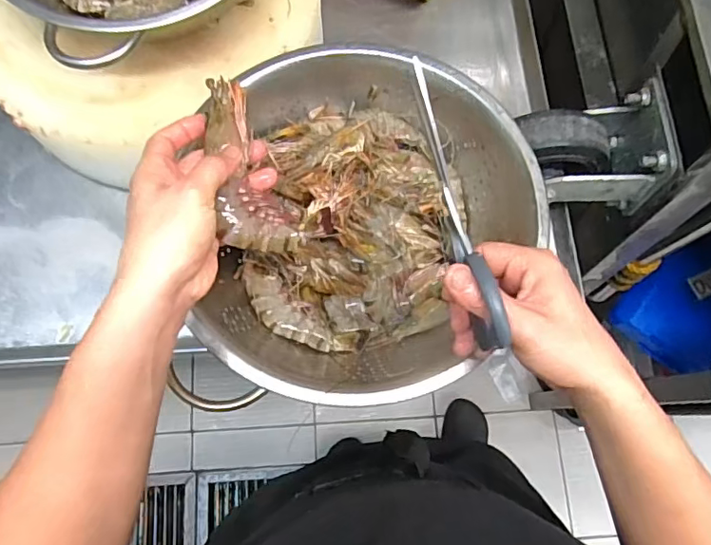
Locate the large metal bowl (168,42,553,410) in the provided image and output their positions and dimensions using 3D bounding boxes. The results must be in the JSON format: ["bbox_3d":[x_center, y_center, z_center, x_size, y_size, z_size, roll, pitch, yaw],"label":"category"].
[{"bbox_3d":[0.003,-0.041,0.516,0.304,0.105,0.325,4,74,-1],"label":"large metal bowl"}]

